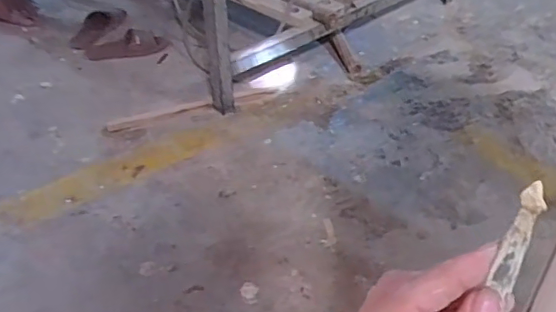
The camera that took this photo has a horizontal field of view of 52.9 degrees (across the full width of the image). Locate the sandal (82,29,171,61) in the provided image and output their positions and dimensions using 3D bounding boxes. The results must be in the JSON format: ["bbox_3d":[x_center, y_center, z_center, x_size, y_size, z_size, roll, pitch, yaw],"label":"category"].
[{"bbox_3d":[-0.438,-0.330,1.624,0.241,0.058,0.098,-14,43,-16],"label":"sandal"}]

